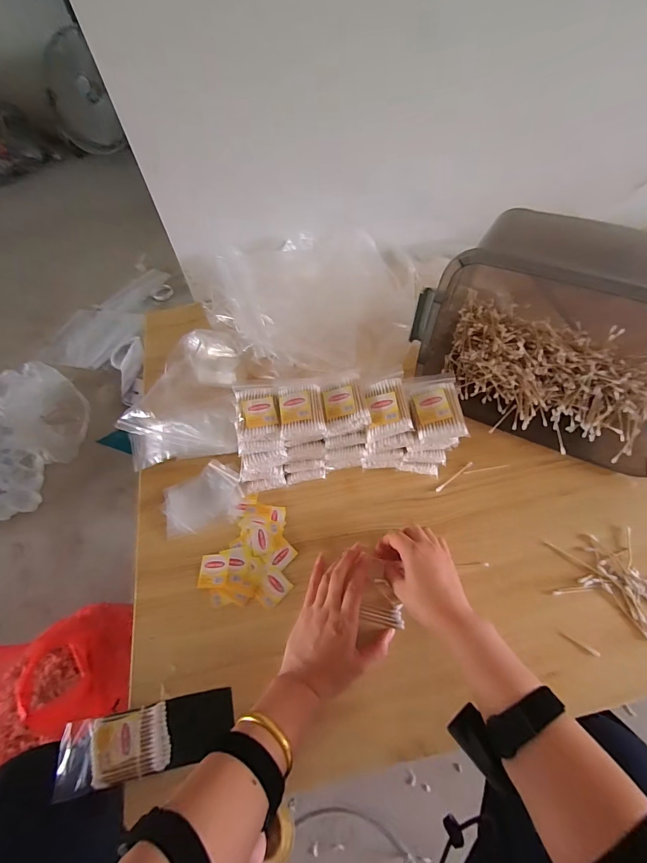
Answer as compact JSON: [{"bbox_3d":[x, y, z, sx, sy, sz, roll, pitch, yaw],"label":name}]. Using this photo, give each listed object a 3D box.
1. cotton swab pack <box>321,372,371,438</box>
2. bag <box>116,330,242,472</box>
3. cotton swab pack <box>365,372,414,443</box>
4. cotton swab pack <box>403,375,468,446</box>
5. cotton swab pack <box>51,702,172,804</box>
[{"bbox_3d":[0.028,-0.038,0.482,0.057,0.016,0.088,-3,60,1],"label":"cotton swab pack"},{"bbox_3d":[-0.233,-0.066,0.616,0.193,0.048,0.234,-3,60,1],"label":"bag"},{"bbox_3d":[0.080,-0.035,0.476,0.056,0.015,0.086,-11,65,14],"label":"cotton swab pack"},{"bbox_3d":[0.143,-0.032,0.474,0.062,0.011,0.094,-11,63,16],"label":"cotton swab pack"},{"bbox_3d":[-0.231,0.349,0.405,0.116,0.018,0.062,-11,60,-4],"label":"cotton swab pack"}]

